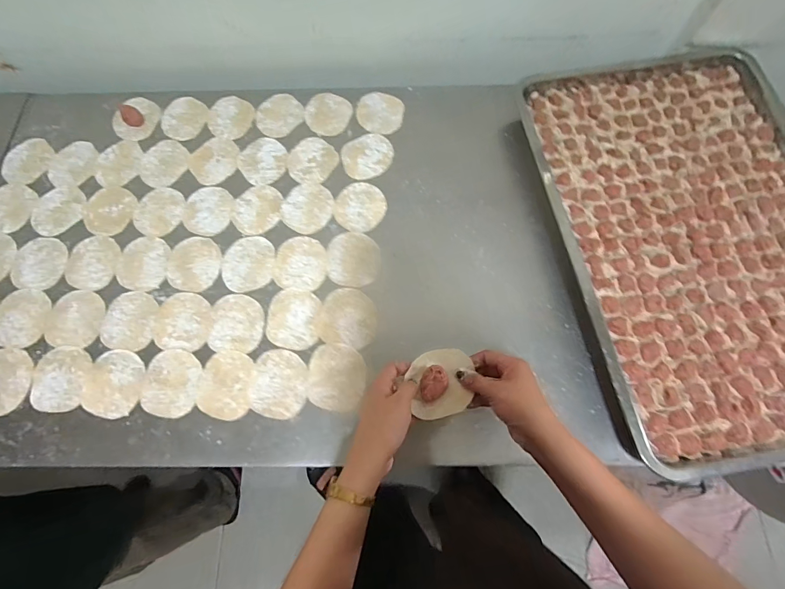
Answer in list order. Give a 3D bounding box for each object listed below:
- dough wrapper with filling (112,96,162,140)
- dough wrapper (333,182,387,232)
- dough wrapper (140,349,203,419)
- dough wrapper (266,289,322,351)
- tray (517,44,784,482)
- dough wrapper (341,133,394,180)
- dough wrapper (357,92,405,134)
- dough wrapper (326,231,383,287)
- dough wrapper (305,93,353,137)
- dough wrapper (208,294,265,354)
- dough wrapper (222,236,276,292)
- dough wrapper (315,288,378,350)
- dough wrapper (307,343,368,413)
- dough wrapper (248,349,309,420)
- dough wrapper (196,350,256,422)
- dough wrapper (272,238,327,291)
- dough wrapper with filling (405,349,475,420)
[{"bbox_3d":[-0.428,-0.299,0.648,0.062,0.020,0.080,27,73,9],"label":"dough wrapper with filling"},{"bbox_3d":[-0.049,-0.135,0.591,0.077,0.004,0.083,0,70,0],"label":"dough wrapper"},{"bbox_3d":[-0.290,0.116,0.507,0.073,0.005,0.085,1,70,0],"label":"dough wrapper"},{"bbox_3d":[-0.138,0.034,0.534,0.071,0.004,0.083,3,70,1],"label":"dough wrapper"},{"bbox_3d":[0.425,-0.093,0.549,0.393,0.055,0.603,-7,71,-3],"label":"tray"},{"bbox_3d":[-0.040,-0.224,0.622,0.080,0.004,0.084,0,70,0],"label":"dough wrapper"},{"bbox_3d":[-0.022,-0.309,0.651,0.080,0.005,0.079,11,71,4],"label":"dough wrapper"},{"bbox_3d":[-0.057,-0.052,0.562,0.077,0.004,0.084,-3,70,-1],"label":"dough wrapper"},{"bbox_3d":[-0.110,-0.307,0.652,0.079,0.004,0.085,0,70,0],"label":"dough wrapper"},{"bbox_3d":[-0.215,0.039,0.532,0.075,0.004,0.078,4,70,1],"label":"dough wrapper"},{"bbox_3d":[-0.211,-0.045,0.562,0.074,0.004,0.085,2,70,1],"label":"dough wrapper"},{"bbox_3d":[-0.062,0.031,0.533,0.083,0.004,0.078,13,71,4],"label":"dough wrapper"},{"bbox_3d":[-0.073,0.108,0.507,0.076,0.004,0.085,2,70,0],"label":"dough wrapper"},{"bbox_3d":[-0.147,0.116,0.504,0.072,0.004,0.085,8,71,3],"label":"dough wrapper"},{"bbox_3d":[-0.218,0.117,0.504,0.070,0.004,0.085,3,70,1],"label":"dough wrapper"},{"bbox_3d":[-0.134,-0.046,0.561,0.078,0.004,0.081,7,71,2],"label":"dough wrapper"},{"bbox_3d":[0.056,0.099,0.439,0.071,0.025,0.074,-12,71,-4],"label":"dough wrapper with filling"}]

